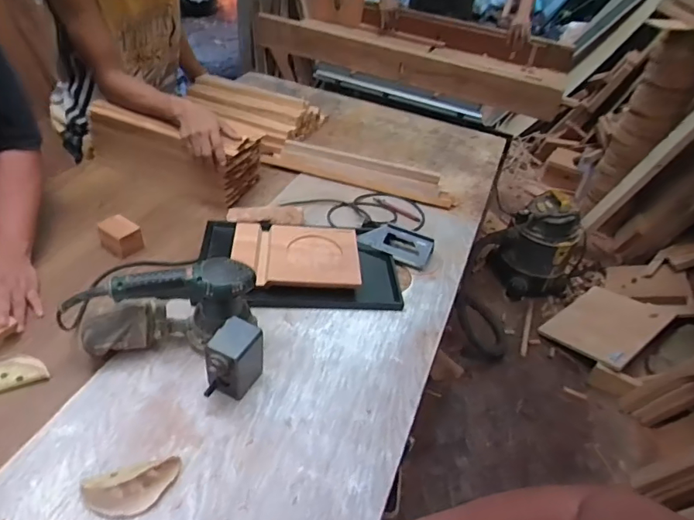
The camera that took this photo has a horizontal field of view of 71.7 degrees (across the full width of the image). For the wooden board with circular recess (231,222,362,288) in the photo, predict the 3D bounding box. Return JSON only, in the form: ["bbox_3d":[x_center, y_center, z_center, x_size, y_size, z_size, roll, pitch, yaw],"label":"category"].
[{"bbox_3d":[-0.101,-0.015,0.967,0.249,0.024,0.165,2,40,-7],"label":"wooden board with circular recess"}]

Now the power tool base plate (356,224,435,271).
[{"bbox_3d":[0.105,-0.034,1.052,0.163,0.050,0.072,24,41,19],"label":"power tool base plate"}]

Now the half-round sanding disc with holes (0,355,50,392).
[{"bbox_3d":[-0.526,0.173,0.731,0.116,0.021,0.065,-15,44,-26],"label":"half-round sanding disc with holes"}]

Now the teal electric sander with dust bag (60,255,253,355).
[{"bbox_3d":[-0.280,0.084,0.768,0.257,0.157,0.108,1,39,-8],"label":"teal electric sander with dust bag"}]

